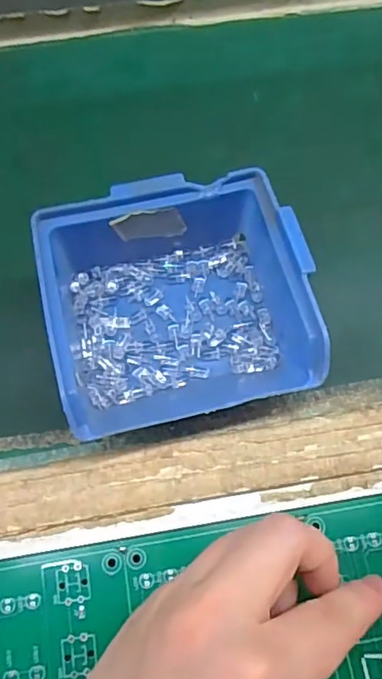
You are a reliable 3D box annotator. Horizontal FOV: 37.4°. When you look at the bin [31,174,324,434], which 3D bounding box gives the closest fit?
[{"bbox_3d":[-0.005,-0.016,0.242,0.106,0.048,0.100,-11,71,-4],"label":"bin"}]

